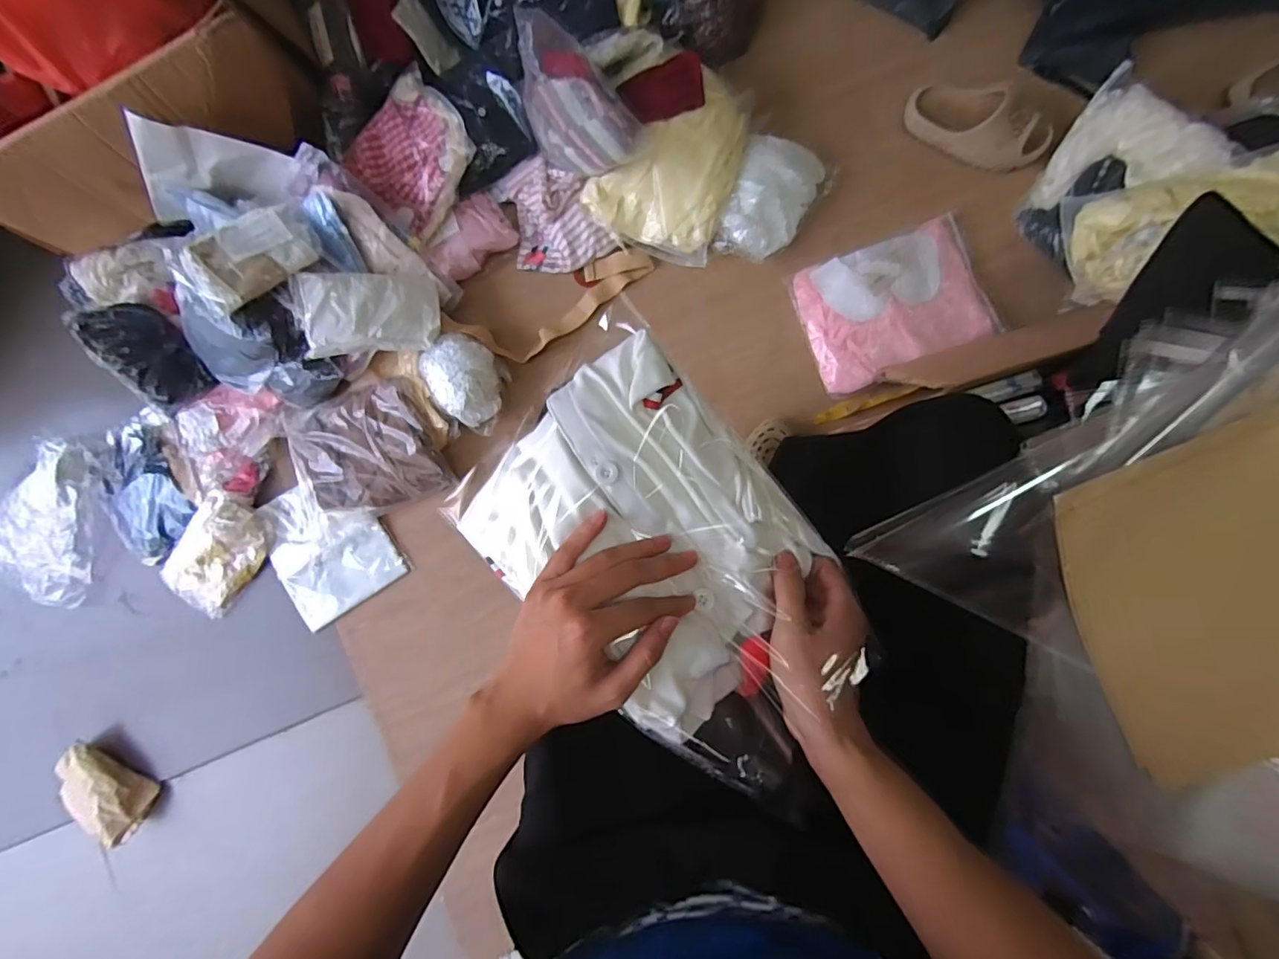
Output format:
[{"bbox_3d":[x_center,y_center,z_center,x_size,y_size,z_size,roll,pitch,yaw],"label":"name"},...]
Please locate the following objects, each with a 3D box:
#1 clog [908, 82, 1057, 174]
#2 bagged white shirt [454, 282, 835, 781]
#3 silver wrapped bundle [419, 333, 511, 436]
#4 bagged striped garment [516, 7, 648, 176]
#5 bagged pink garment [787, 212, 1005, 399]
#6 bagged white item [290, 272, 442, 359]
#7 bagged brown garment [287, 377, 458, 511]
[{"bbox_3d":[0.598,-0.621,0.954,0.254,0.071,0.094,16,88,5],"label":"clog"},{"bbox_3d":[0.028,0.057,0.400,0.312,0.052,0.205,43,90,5],"label":"bagged white shirt"},{"bbox_3d":[-0.320,-0.183,0.997,0.168,0.071,0.141,32,89,5],"label":"silver wrapped bundle"},{"bbox_3d":[-0.100,-0.598,0.873,0.216,0.195,0.112,41,90,5],"label":"bagged striped garment"},{"bbox_3d":[0.461,-0.318,0.978,0.322,0.064,0.235,-21,86,3],"label":"bagged pink garment"},{"bbox_3d":[-0.468,-0.292,0.952,0.221,0.029,0.136,-10,92,-20],"label":"bagged white item"},{"bbox_3d":[-0.511,-0.058,0.996,0.282,0.054,0.236,-19,86,3],"label":"bagged brown garment"}]

